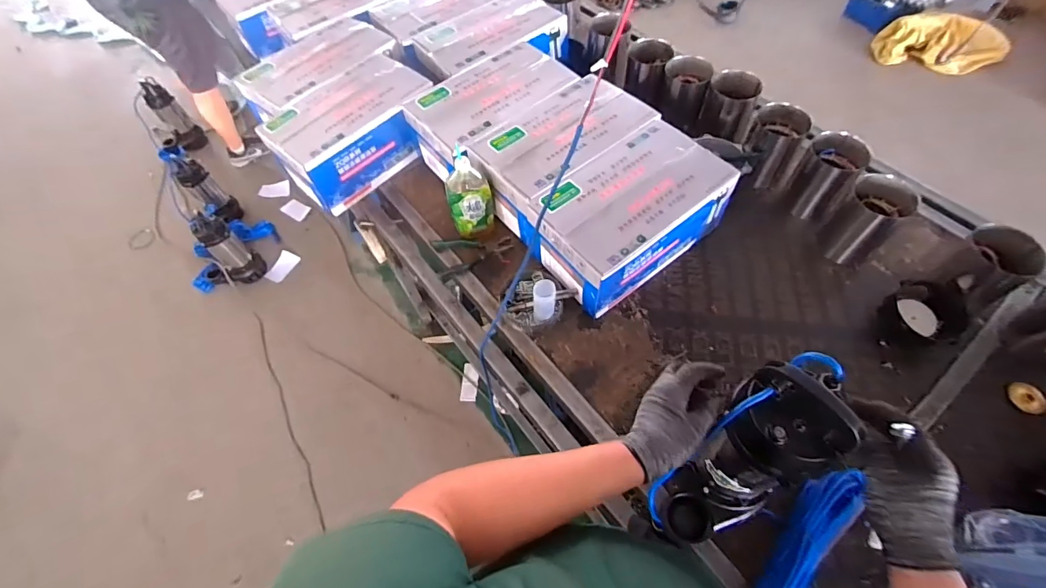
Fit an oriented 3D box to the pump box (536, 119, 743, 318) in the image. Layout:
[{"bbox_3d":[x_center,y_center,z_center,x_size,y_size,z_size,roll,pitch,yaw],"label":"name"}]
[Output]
[{"bbox_3d":[0.235,-0.178,1.011,0.407,0.163,0.242,-35,62,-16],"label":"pump box"}]

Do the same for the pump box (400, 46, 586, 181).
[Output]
[{"bbox_3d":[-0.082,-0.484,1.203,0.419,0.161,0.242,-37,63,-17],"label":"pump box"}]

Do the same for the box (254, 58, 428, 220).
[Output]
[{"bbox_3d":[-0.455,-0.445,1.221,0.239,0.157,0.412,39,69,24],"label":"box"}]

